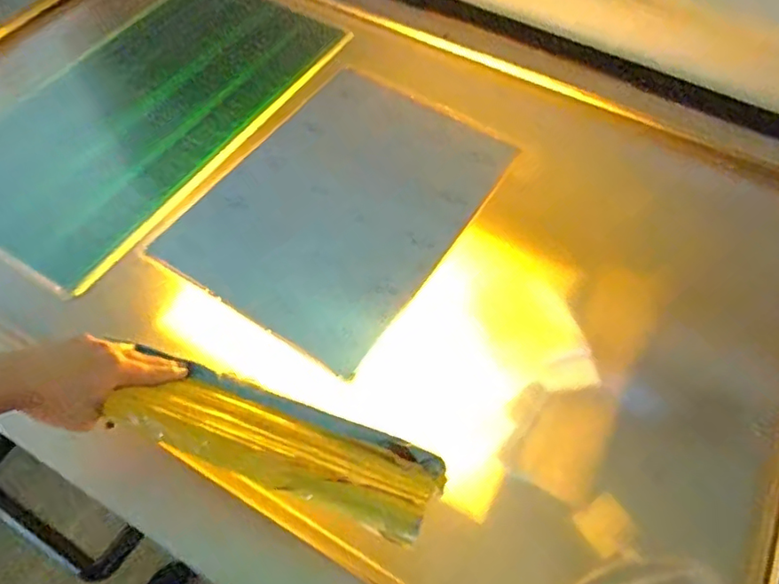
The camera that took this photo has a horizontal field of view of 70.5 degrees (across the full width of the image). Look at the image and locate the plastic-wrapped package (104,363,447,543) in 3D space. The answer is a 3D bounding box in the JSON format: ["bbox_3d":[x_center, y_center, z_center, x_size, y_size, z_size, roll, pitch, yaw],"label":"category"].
[{"bbox_3d":[-0.097,0.146,0.557,0.302,0.152,0.022,18,105,8],"label":"plastic-wrapped package"}]

